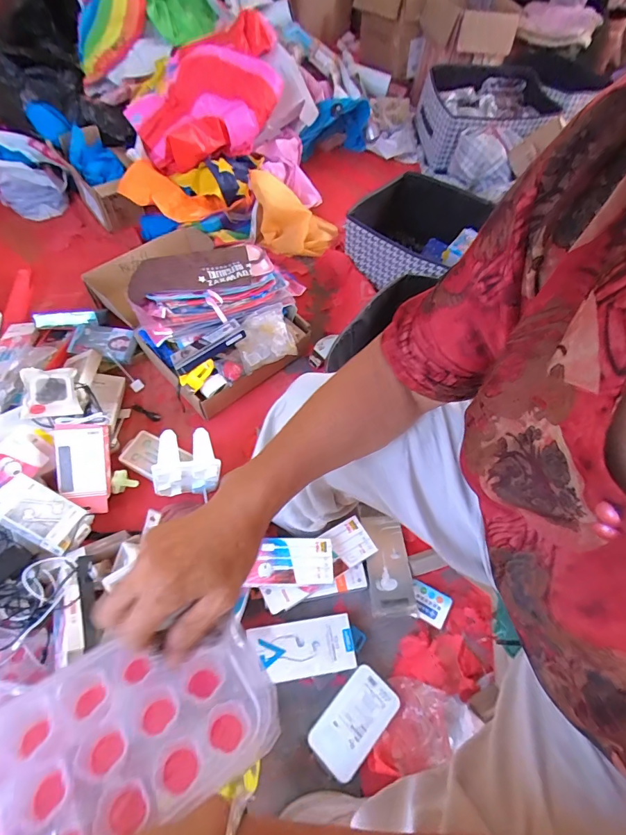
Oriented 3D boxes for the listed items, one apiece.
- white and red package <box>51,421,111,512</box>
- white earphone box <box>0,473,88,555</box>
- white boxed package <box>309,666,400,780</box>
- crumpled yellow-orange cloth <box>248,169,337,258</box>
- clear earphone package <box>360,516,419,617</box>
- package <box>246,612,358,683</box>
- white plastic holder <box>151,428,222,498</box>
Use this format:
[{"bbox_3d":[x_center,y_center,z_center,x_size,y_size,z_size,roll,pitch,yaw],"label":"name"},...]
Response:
[{"bbox_3d":[-0.429,0.094,0.760,0.087,0.019,0.164,-3,94,-23],"label":"white and red package"},{"bbox_3d":[-0.471,0.161,0.697,0.144,0.019,0.080,36,39,-12],"label":"white earphone box"},{"bbox_3d":[0.062,0.460,0.620,0.078,0.018,0.136,39,65,20],"label":"white boxed package"},{"bbox_3d":[-0.053,-0.616,1.222,0.240,0.125,0.244,-5,59,-4],"label":"crumpled yellow-orange cloth"},{"bbox_3d":[0.136,0.266,0.737,0.077,0.027,0.170,-3,58,-3],"label":"clear earphone package"},{"bbox_3d":[-0.017,0.376,0.666,0.163,0.024,0.081,-7,59,-6],"label":"package"},{"bbox_3d":[-0.243,0.084,0.791,0.121,0.117,0.094,-9,59,-7],"label":"white plastic holder"}]

